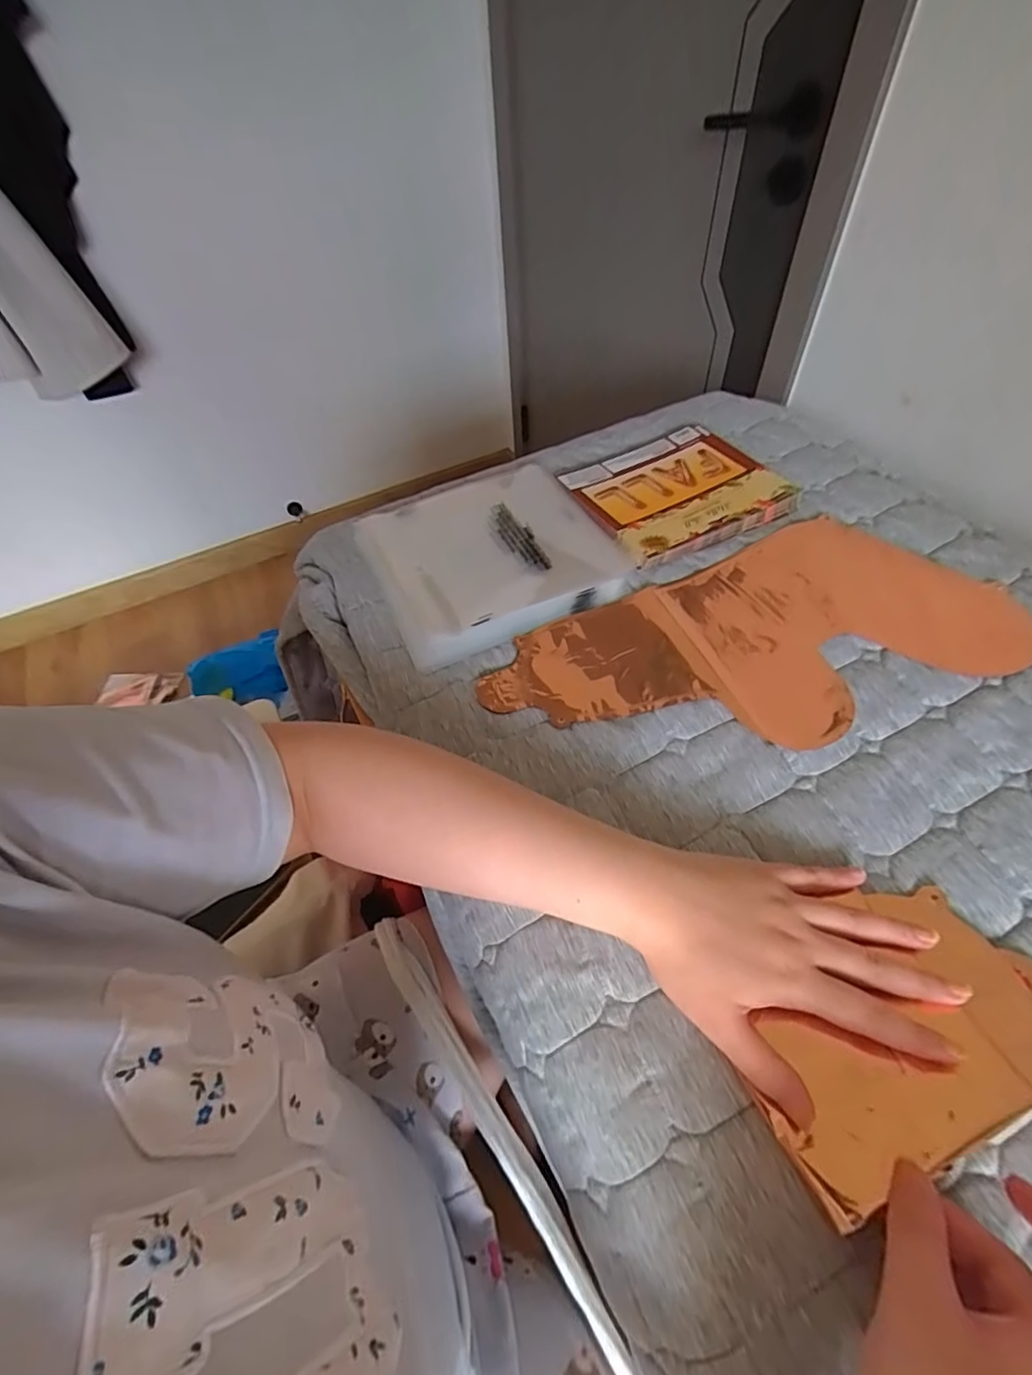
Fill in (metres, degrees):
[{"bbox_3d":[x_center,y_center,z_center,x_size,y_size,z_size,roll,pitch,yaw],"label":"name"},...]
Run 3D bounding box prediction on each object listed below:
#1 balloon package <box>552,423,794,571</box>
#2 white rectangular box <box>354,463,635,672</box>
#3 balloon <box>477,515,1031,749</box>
[{"bbox_3d":[0.172,-0.213,0.609,0.205,0.018,0.175,-23,54,-13],"label":"balloon package"},{"bbox_3d":[-0.025,-0.135,0.567,0.225,0.022,0.220,-22,54,-13],"label":"white rectangular box"},{"bbox_3d":[0.197,-0.037,0.478,0.432,0.007,0.202,-20,54,-11],"label":"balloon"}]

